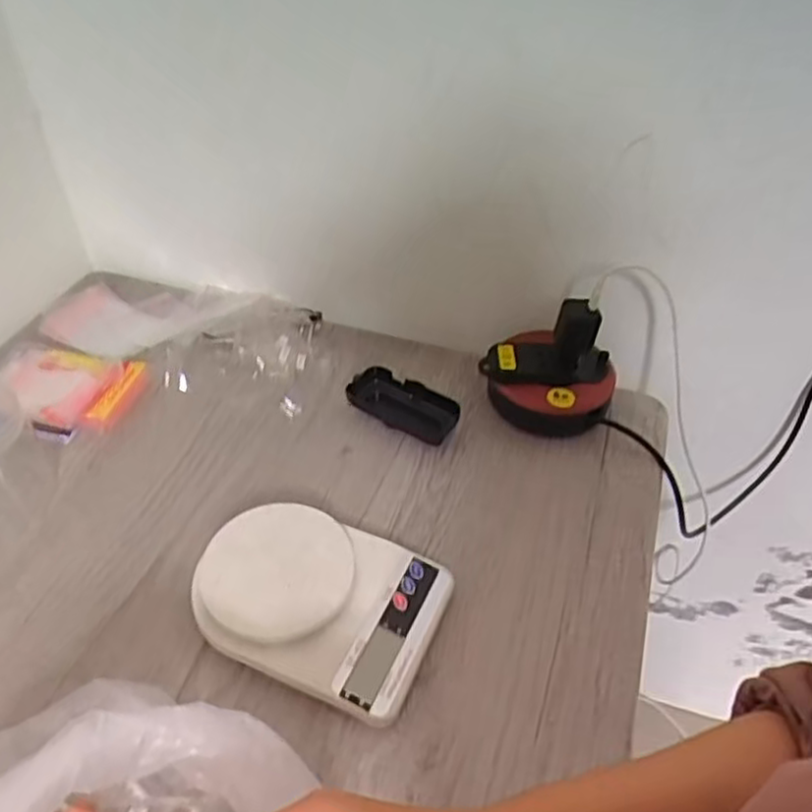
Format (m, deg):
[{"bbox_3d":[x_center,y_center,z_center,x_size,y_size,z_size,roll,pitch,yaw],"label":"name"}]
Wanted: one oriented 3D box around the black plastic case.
[{"bbox_3d":[-0.004,-0.002,0.678,0.107,0.019,0.056,21,47,20],"label":"black plastic case"}]

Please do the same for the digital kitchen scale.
[{"bbox_3d":[-0.066,0.139,0.524,0.176,0.039,0.128,16,46,16],"label":"digital kitchen scale"}]

